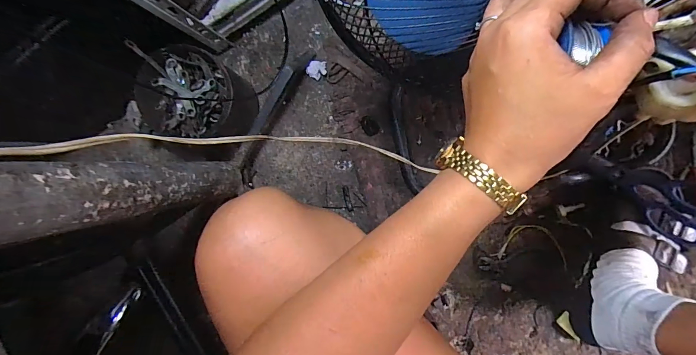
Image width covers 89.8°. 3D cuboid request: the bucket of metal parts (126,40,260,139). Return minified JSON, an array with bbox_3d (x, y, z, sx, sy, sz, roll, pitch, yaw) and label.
[{"bbox_3d":[-0.223,-0.125,0.562,0.127,0.156,0.126,0,92,9],"label":"bucket of metal parts"}]

